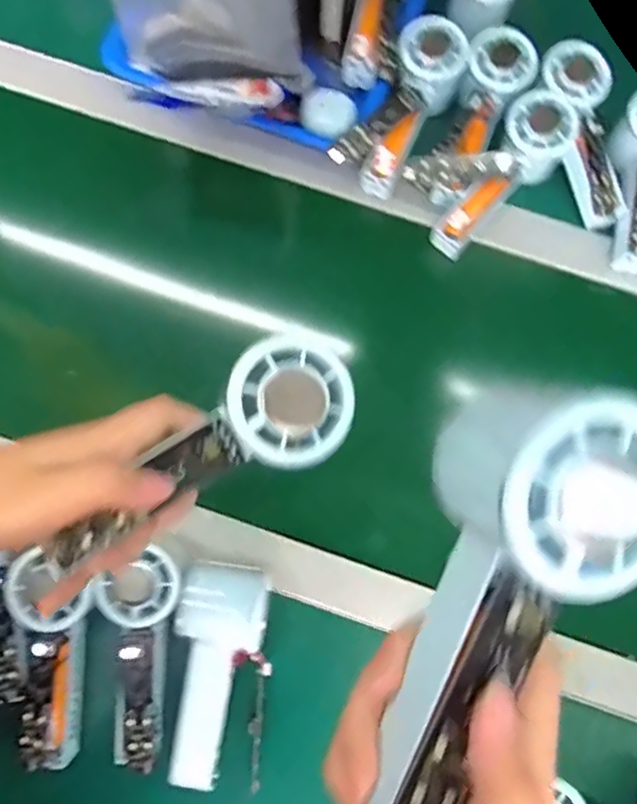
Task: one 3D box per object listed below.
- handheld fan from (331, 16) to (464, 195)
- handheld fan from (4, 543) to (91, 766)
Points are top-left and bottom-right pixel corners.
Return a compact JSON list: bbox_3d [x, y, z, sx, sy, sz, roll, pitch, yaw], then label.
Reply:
[{"bbox_3d":[0.075,-0.257,0.529,0.061,0.044,0.153,32,93,6],"label":"handheld fan"},{"bbox_3d":[-0.179,0.175,0.418,0.051,0.026,0.144,-5,94,-2],"label":"handheld fan"}]

